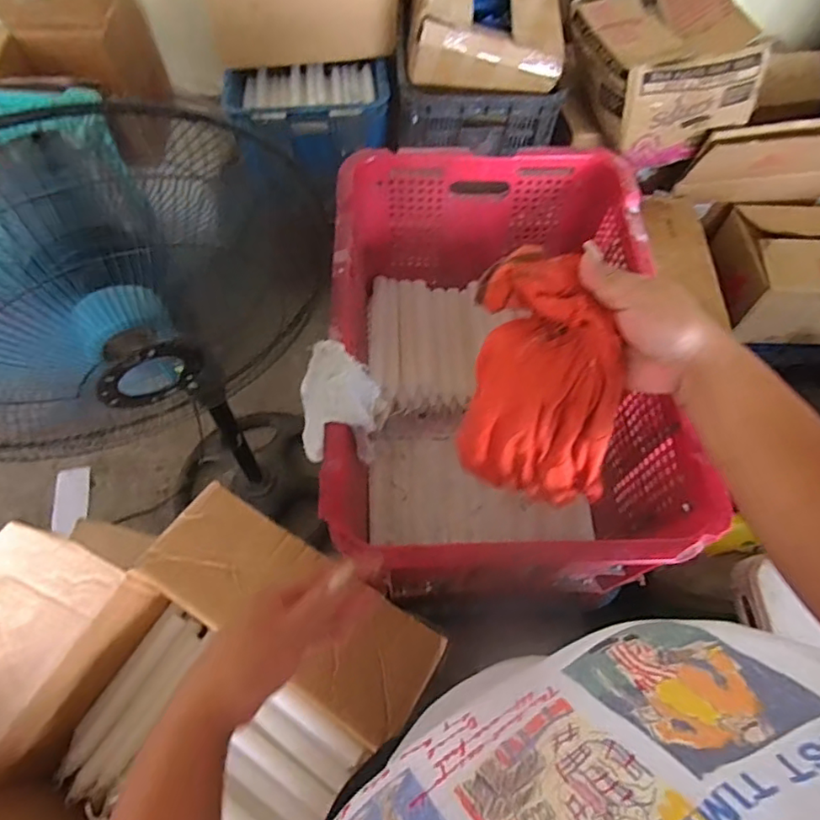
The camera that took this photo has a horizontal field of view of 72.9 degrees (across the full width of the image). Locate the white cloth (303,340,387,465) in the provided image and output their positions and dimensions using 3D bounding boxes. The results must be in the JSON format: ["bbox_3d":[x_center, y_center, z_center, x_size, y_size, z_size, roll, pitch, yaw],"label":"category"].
[{"bbox_3d":[-0.068,-0.009,0.583,0.085,0.090,0.104,-3,63,-3],"label":"white cloth"}]

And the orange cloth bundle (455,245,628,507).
[{"bbox_3d":[0.105,-0.009,0.463,0.127,0.243,0.037,21,47,25],"label":"orange cloth bundle"}]

